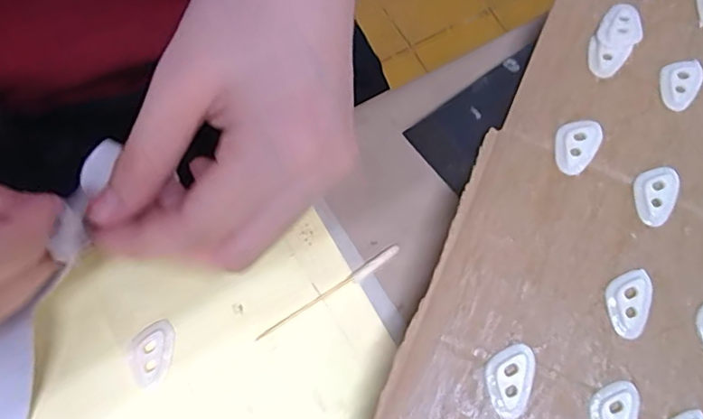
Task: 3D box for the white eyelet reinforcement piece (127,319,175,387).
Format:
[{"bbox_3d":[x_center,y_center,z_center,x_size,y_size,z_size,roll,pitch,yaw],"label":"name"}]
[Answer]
[{"bbox_3d":[-0.078,0.056,0.218,0.016,0.004,0.026,9,75,1],"label":"white eyelet reinforcement piece"}]

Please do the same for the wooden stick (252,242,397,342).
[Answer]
[{"bbox_3d":[-0.008,0.034,0.231,0.067,0.004,0.005,-34,78,-10],"label":"wooden stick"}]

